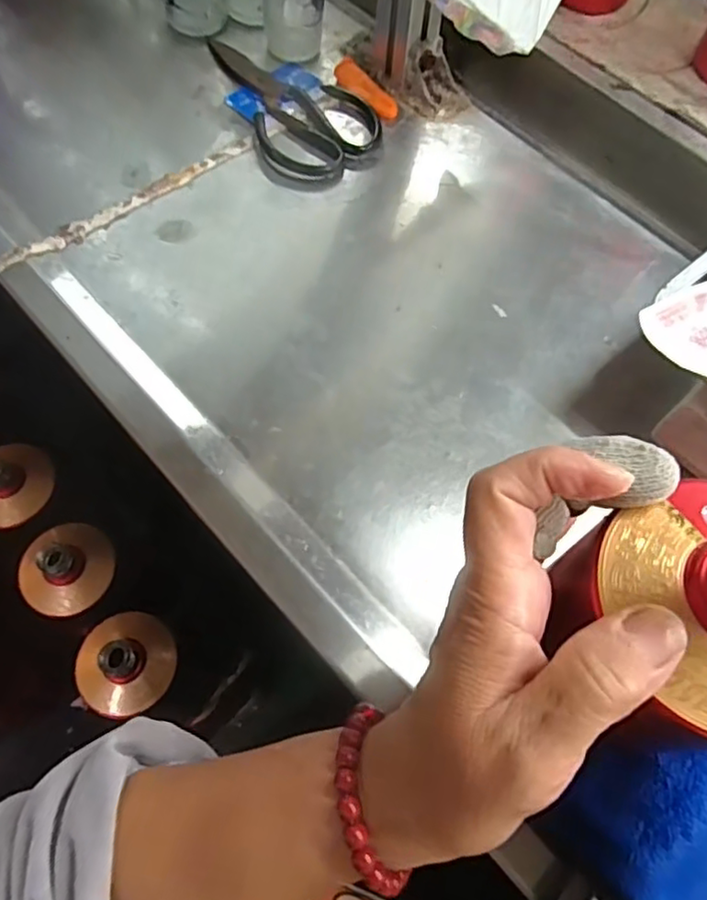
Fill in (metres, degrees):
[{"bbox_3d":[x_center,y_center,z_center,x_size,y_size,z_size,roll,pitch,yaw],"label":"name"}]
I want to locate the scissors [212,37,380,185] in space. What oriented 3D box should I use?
[{"bbox_3d":[-0.060,-0.316,0.558,0.100,0.016,0.193,-27,69,-14],"label":"scissors"}]

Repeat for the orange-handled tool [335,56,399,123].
[{"bbox_3d":[0.010,-0.323,0.564,0.028,0.010,0.081,-34,71,-16],"label":"orange-handled tool"}]

